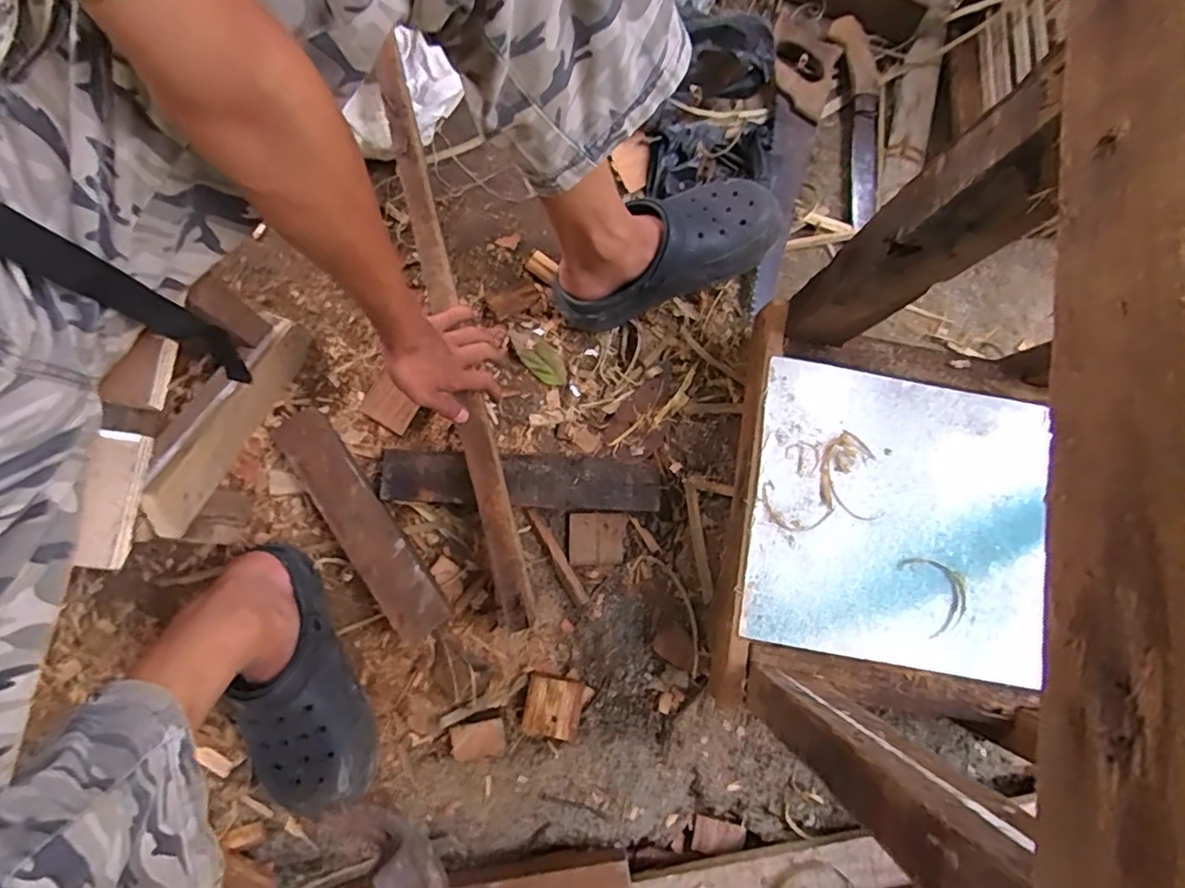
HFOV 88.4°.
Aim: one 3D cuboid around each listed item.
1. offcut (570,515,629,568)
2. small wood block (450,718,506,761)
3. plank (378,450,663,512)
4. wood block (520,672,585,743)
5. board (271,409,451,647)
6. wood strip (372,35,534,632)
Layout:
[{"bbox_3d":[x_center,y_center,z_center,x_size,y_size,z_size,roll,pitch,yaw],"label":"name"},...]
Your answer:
[{"bbox_3d":[0.006,0.114,0.727,0.068,0.017,0.060,-2,76,0],"label":"offcut"},{"bbox_3d":[-0.125,0.323,0.663,0.057,0.017,0.039,-8,76,-1],"label":"small wood block"},{"bbox_3d":[-0.080,0.042,0.698,0.311,0.016,0.061,4,80,-5],"label":"plank"},{"bbox_3d":[-0.044,0.292,0.676,0.060,0.017,0.063,11,76,4],"label":"wood block"},{"bbox_3d":[-0.255,0.086,0.666,0.058,0.021,0.279,-35,82,-12],"label":"board"},{"bbox_3d":[-0.157,-0.128,0.665,0.035,0.022,0.659,-14,82,-3],"label":"wood strip"}]

